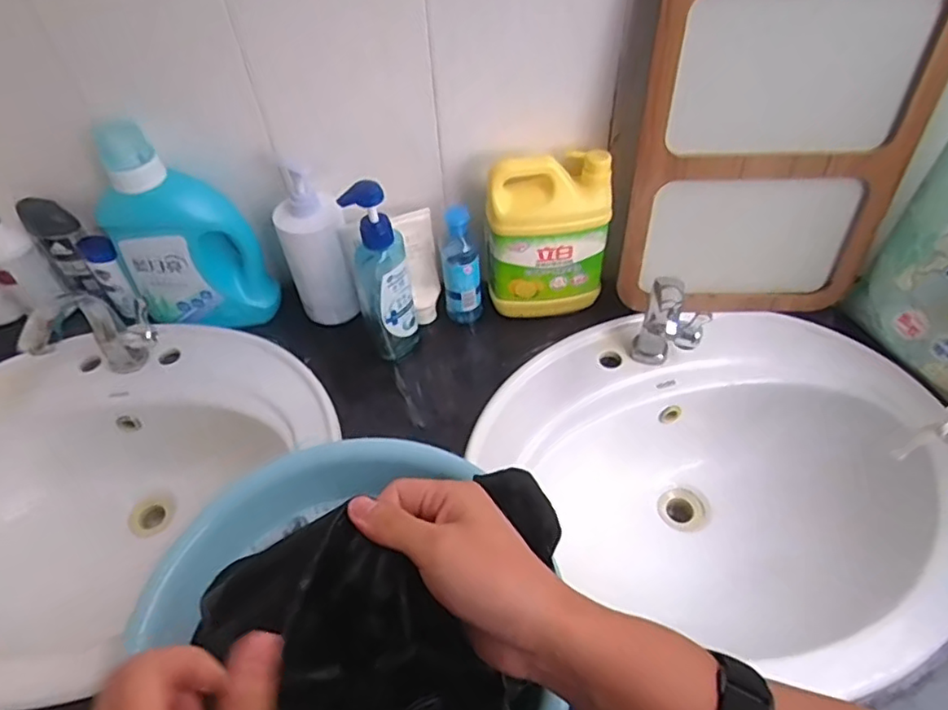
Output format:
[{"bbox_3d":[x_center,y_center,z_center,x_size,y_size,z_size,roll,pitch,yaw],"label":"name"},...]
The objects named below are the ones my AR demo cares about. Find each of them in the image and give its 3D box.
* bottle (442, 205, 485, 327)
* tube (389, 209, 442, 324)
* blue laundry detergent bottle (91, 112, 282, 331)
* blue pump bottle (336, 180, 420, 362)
[{"bbox_3d":[-0.015,-0.115,0.792,0.049,0.158,0.054,-4,50,0],"label":"bottle"},{"bbox_3d":[-0.067,-0.112,0.797,0.048,0.151,0.039,-28,54,-19],"label":"tube"},{"bbox_3d":[-0.356,-0.149,0.751,0.162,0.247,0.081,-1,50,3],"label":"blue laundry detergent bottle"},{"bbox_3d":[-0.103,-0.083,0.726,0.059,0.257,0.047,-9,50,-4],"label":"blue pump bottle"}]

